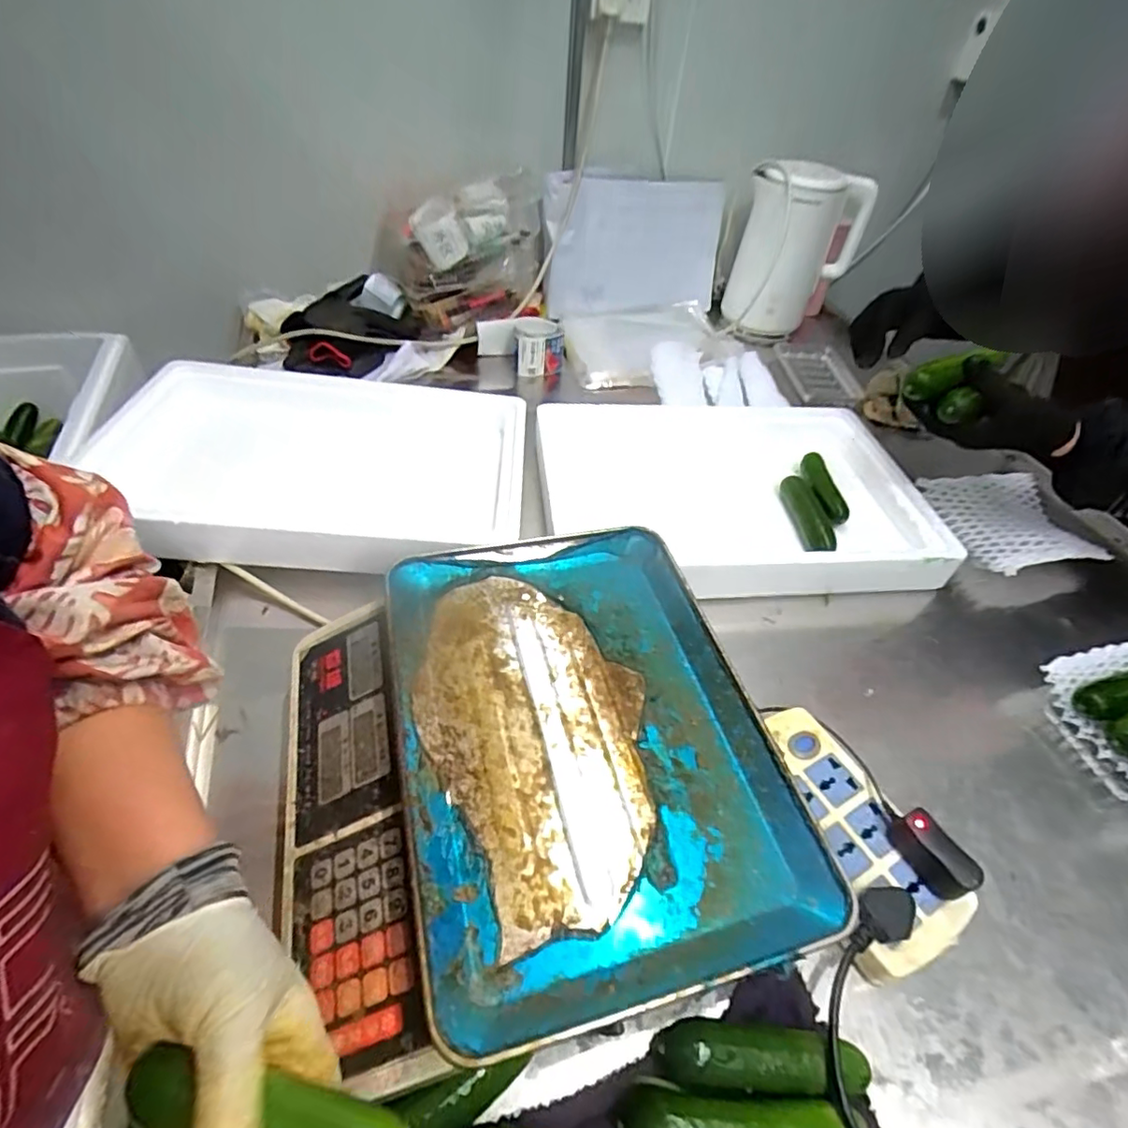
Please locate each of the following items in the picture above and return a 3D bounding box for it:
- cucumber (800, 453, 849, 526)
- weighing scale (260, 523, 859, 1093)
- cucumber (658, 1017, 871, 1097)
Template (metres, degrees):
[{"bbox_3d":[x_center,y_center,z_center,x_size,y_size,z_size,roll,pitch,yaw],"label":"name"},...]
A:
[{"bbox_3d":[0.324,-0.100,0.718,0.033,0.020,0.117,3,47,-3],"label":"cucumber"},{"bbox_3d":[-0.033,0.139,0.413,0.322,0.096,0.325,-9,49,-13],"label":"weighing scale"},{"bbox_3d":[0.118,0.299,0.347,0.120,0.034,0.031,6,47,0],"label":"cucumber"}]

